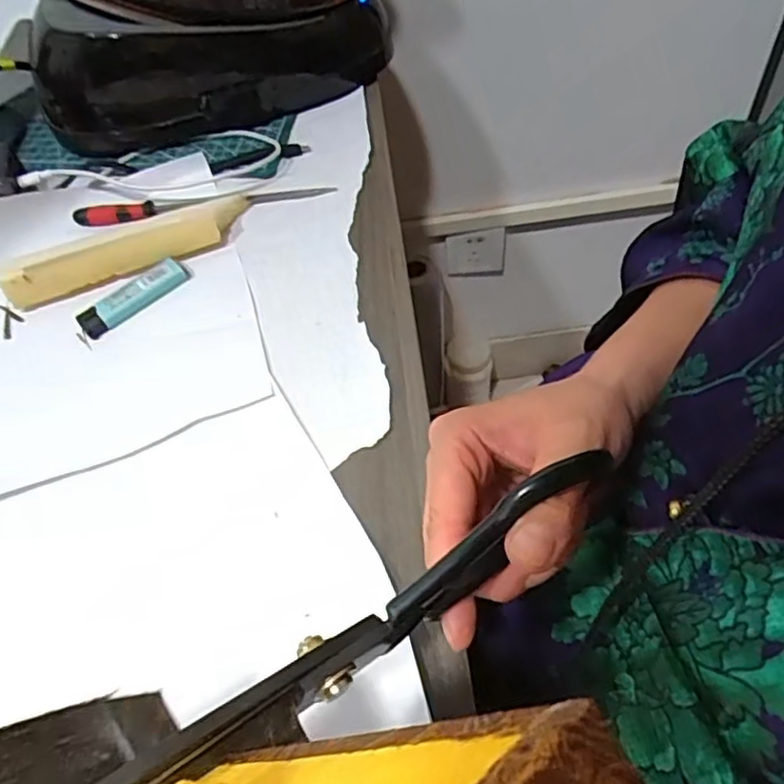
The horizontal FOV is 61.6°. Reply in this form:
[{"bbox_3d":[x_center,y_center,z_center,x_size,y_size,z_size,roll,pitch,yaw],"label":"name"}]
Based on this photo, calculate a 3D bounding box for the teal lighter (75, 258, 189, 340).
[{"bbox_3d":[-0.183,-0.068,0.462,0.078,0.010,0.023,-40,61,-20],"label":"teal lighter"}]

